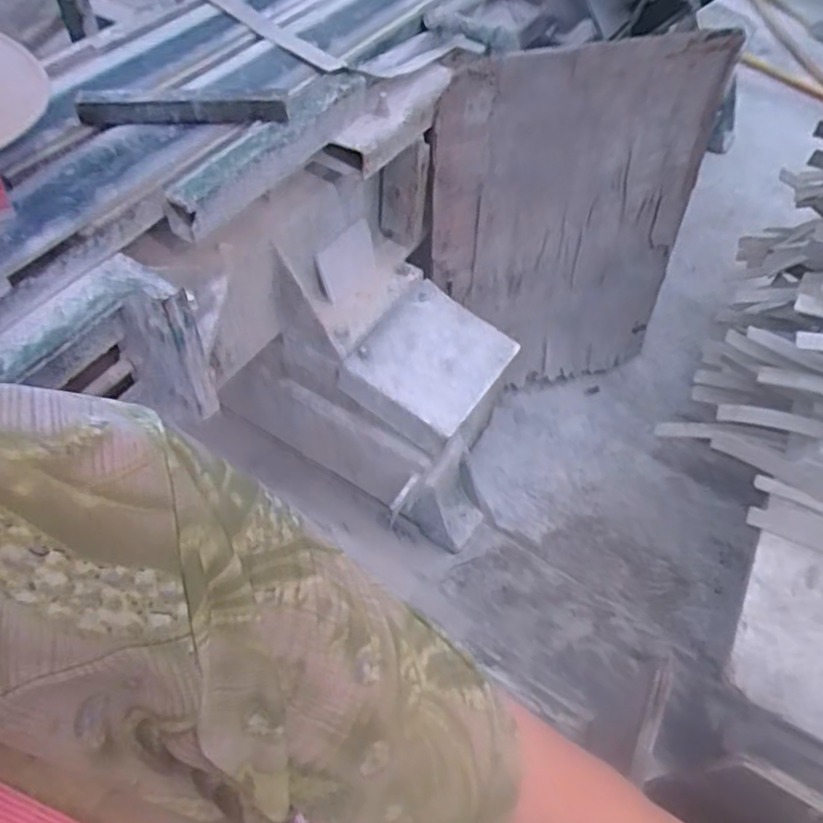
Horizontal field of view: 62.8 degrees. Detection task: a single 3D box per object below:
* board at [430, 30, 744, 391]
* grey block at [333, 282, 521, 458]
[{"bbox_3d":[0.306,-0.331,1.341,0.519,0.718,0.048,-10,47,-7],"label":"board"},{"bbox_3d":[0.030,-0.086,1.197,0.223,0.066,0.285,39,61,4],"label":"grey block"}]

